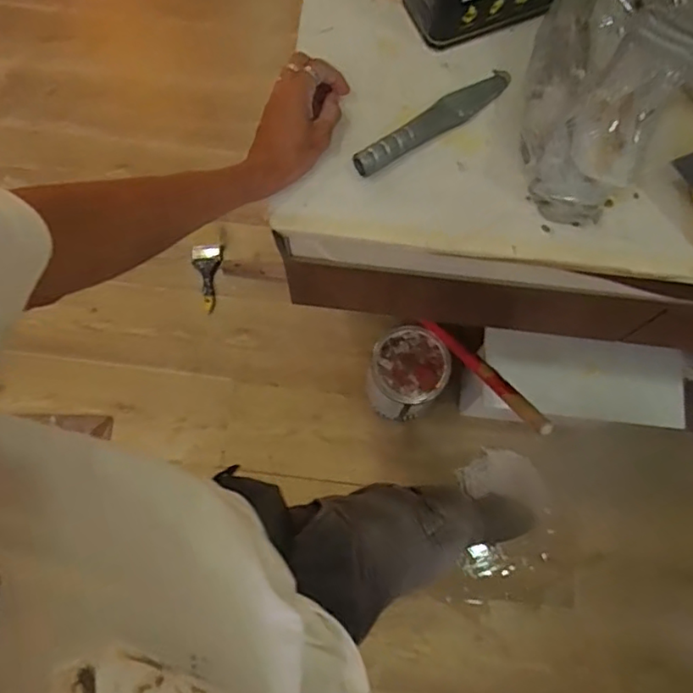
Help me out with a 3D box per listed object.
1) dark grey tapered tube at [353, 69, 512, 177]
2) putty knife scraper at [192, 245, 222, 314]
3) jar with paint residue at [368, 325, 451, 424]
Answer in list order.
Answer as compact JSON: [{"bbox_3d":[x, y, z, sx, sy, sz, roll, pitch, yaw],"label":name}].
[{"bbox_3d":[0.095,-0.241,0.616,0.212,0.028,0.031,-34,77,-12],"label":"dark grey tapered tube"},{"bbox_3d":[-0.333,-0.164,1.422,0.068,0.014,0.160,-6,88,-4],"label":"putty knife scraper"},{"bbox_3d":[0.127,0.062,1.264,0.150,0.207,0.146,1,73,-2],"label":"jar with paint residue"}]

